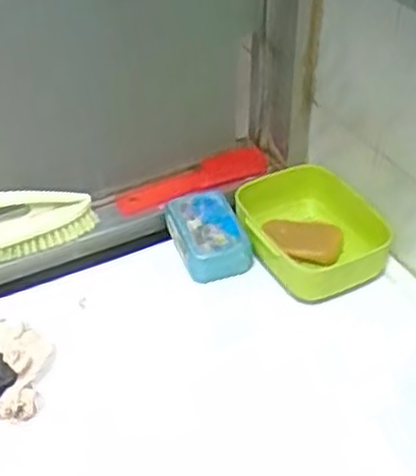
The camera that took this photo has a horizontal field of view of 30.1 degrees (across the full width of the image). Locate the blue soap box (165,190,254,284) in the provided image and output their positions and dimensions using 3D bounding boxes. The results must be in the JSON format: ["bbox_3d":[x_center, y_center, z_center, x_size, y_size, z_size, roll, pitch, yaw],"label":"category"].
[{"bbox_3d":[-0.002,-0.008,0.847,0.072,0.039,0.113,-11,41,-13],"label":"blue soap box"}]

